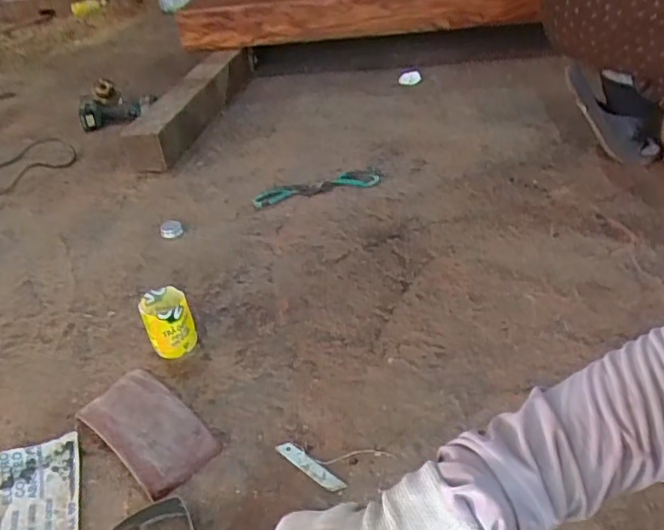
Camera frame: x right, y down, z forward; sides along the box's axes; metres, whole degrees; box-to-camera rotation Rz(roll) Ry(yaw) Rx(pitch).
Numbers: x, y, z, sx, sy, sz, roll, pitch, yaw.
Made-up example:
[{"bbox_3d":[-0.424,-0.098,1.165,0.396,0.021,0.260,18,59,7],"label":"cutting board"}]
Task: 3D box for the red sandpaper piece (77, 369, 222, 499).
[{"bbox_3d":[-0.226,0.194,0.680,0.182,0.039,0.095,24,46,36],"label":"red sandpaper piece"}]

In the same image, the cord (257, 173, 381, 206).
[{"bbox_3d":[-0.033,-0.164,1.174,0.264,0.018,0.063,-11,36,-5],"label":"cord"}]

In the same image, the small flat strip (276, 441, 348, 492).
[{"bbox_3d":[-0.025,0.226,0.633,0.096,0.004,0.018,25,46,36],"label":"small flat strip"}]

